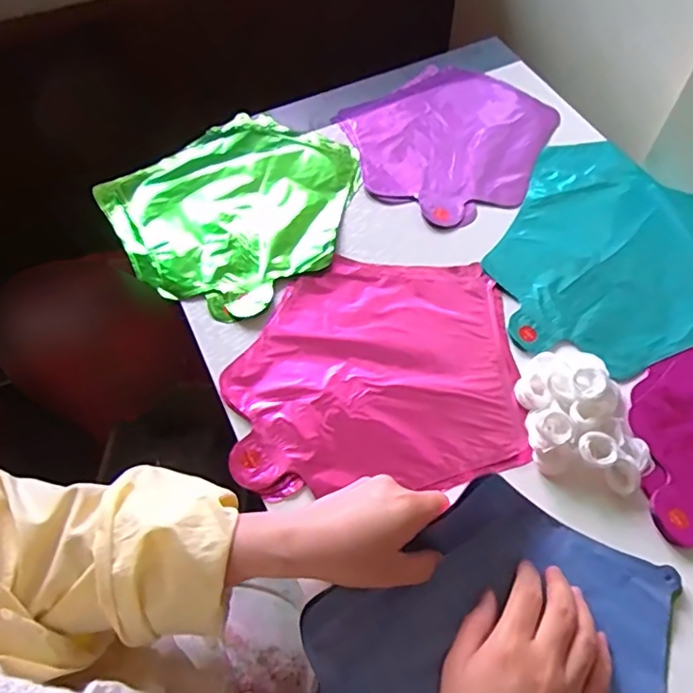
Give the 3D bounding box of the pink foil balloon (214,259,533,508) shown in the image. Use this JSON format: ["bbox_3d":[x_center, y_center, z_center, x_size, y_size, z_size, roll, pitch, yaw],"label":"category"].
[{"bbox_3d":[0.022,0.016,0.465,0.225,0.004,0.204,-2,60,-1],"label":"pink foil balloon"}]

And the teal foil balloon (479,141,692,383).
[{"bbox_3d":[0.240,-0.097,0.529,0.226,0.004,0.253,-12,60,-7],"label":"teal foil balloon"}]

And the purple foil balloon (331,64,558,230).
[{"bbox_3d":[0.114,-0.231,0.616,0.229,0.019,0.222,0,60,0],"label":"purple foil balloon"}]

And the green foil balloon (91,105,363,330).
[{"bbox_3d":[-0.107,-0.149,0.556,0.232,0.010,0.241,0,60,0],"label":"green foil balloon"}]

